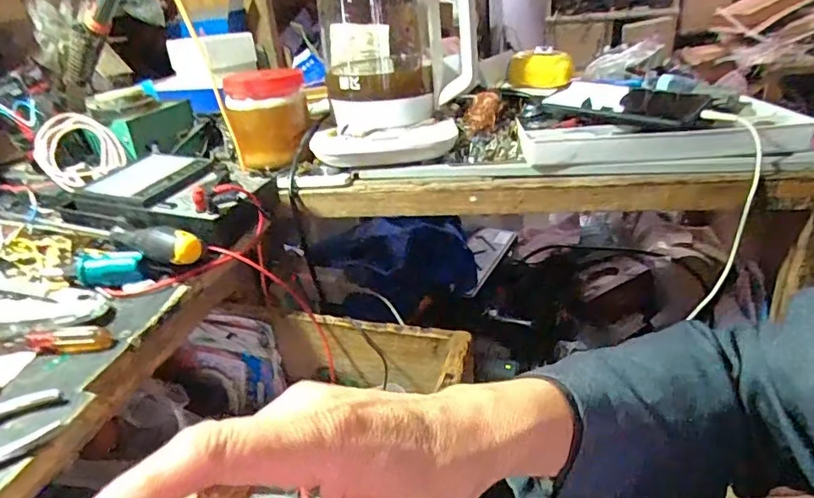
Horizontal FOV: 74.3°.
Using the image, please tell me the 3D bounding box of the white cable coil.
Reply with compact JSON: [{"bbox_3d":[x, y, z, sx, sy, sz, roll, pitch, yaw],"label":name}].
[{"bbox_3d":[-0.388,-0.115,0.634,0.089,0.087,0.032,-37,1,-30],"label":"white cable coil"}]

